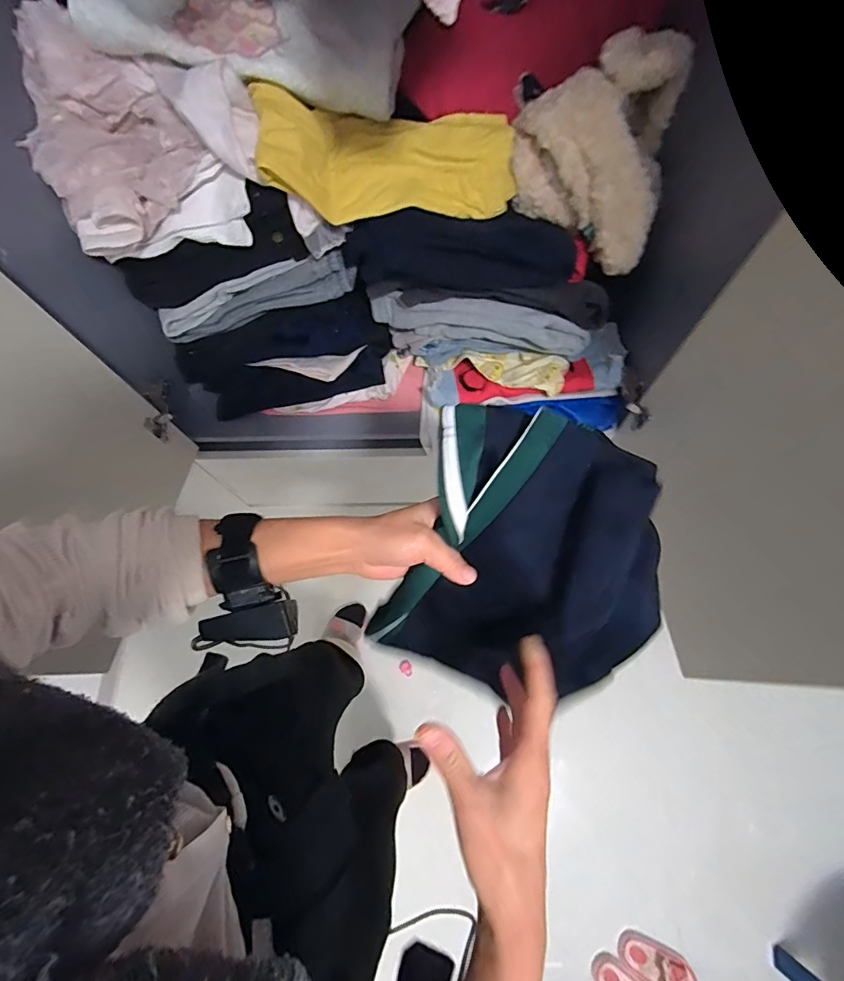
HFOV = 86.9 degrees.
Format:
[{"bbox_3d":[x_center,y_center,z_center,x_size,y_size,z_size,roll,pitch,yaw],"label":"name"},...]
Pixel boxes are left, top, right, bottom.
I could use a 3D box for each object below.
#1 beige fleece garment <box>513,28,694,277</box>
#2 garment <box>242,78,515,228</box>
[{"bbox_3d":[0.220,-0.435,0.580,0.202,0.152,0.188,14,71,8],"label":"beige fleece garment"},{"bbox_3d":[-0.038,-0.435,0.567,0.309,0.096,0.135,-5,69,1],"label":"garment"}]

